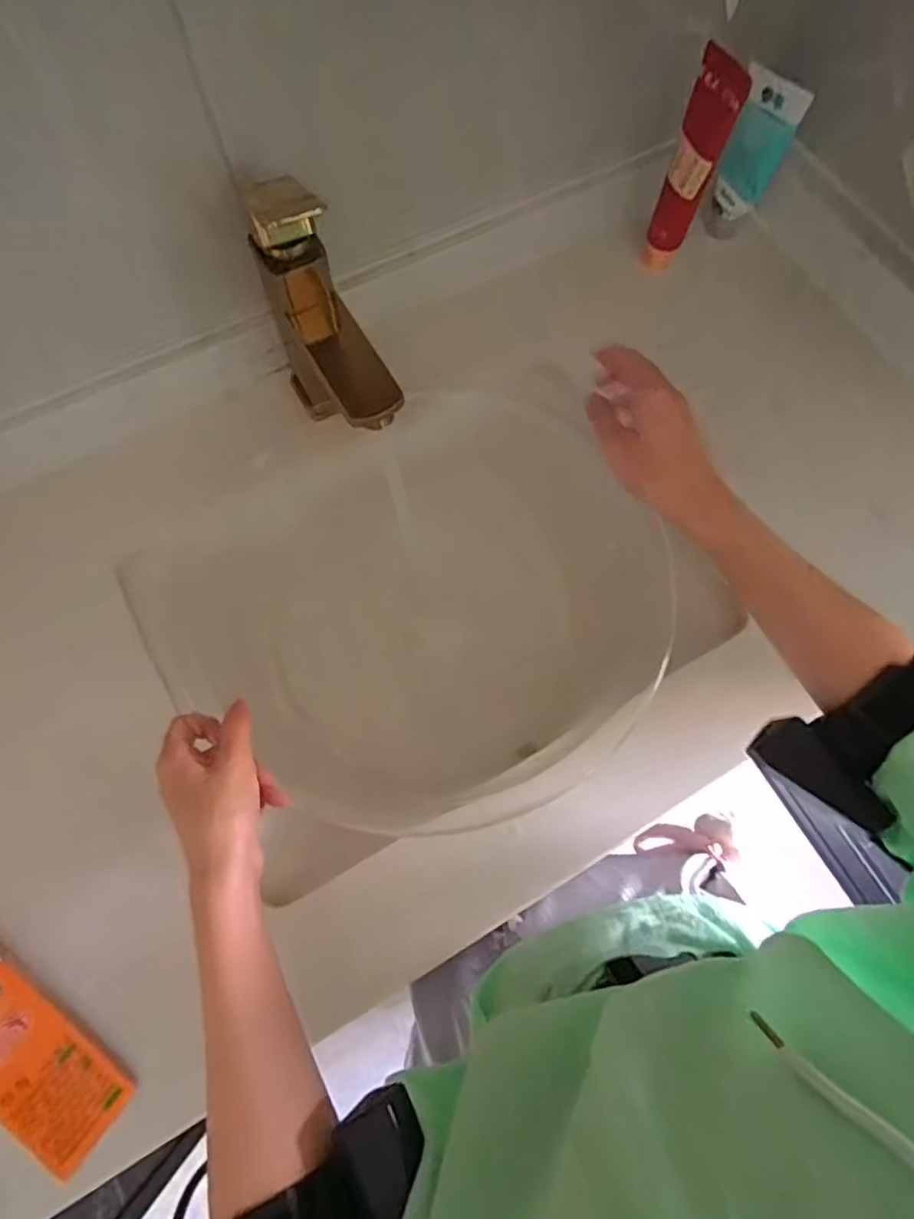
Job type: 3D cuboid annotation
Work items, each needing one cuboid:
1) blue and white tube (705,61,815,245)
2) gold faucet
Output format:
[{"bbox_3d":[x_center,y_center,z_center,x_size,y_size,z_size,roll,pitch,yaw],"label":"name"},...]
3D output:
[{"bbox_3d":[0.264,-0.404,0.544,0.052,0.127,0.033,32,74,11],"label":"blue and white tube"},{"bbox_3d":[-0.088,-0.176,0.441,0.047,0.149,0.131,-28,73,-9],"label":"gold faucet"}]

